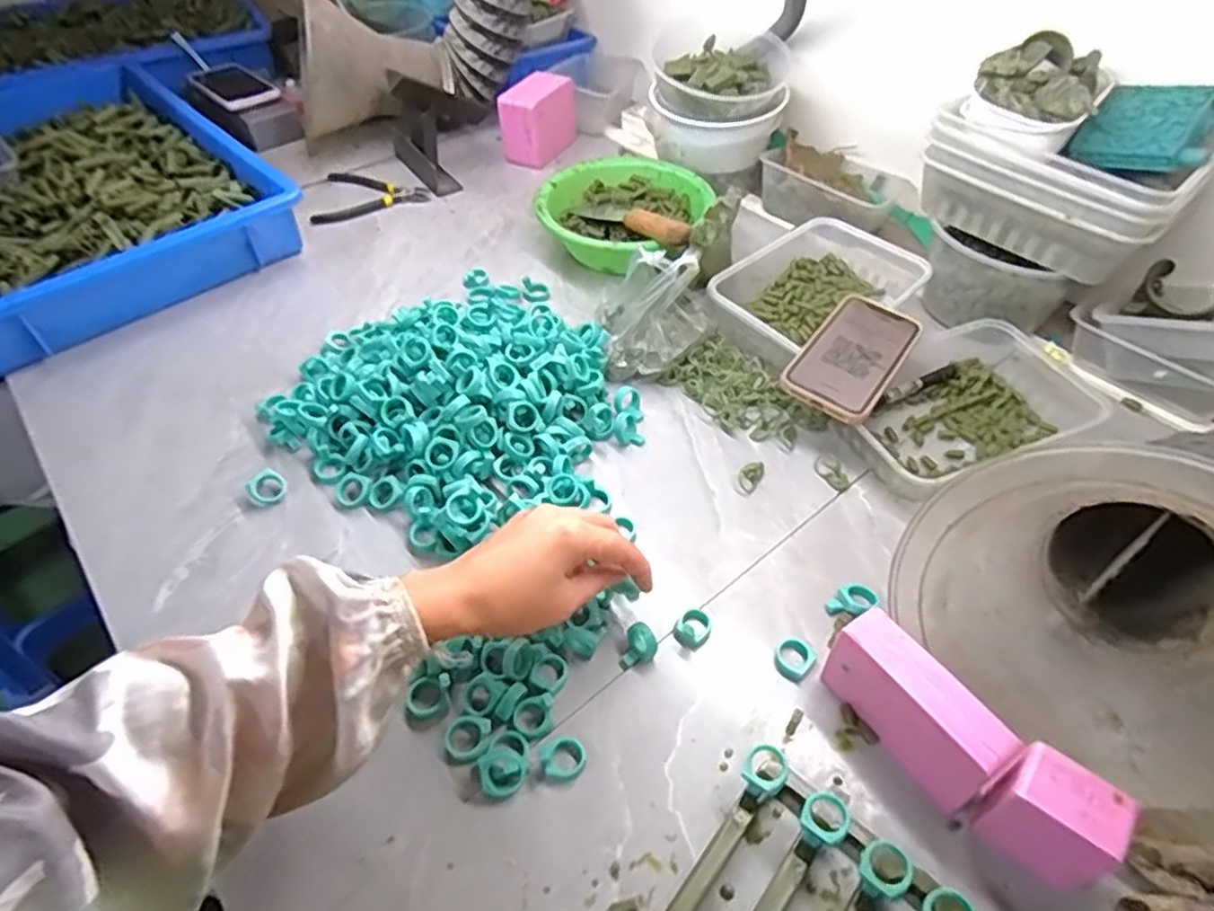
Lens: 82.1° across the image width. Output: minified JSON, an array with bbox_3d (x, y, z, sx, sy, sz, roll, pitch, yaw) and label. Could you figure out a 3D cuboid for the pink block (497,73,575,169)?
[{"bbox_3d":[-0.099,-0.474,0.991,0.073,0.093,0.115,18,50,15],"label":"pink block"}]

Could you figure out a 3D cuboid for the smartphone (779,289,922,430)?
[{"bbox_3d":[0.224,-0.093,0.624,0.079,0.014,0.160,29,54,24],"label":"smartphone"}]

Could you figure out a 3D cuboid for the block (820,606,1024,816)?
[{"bbox_3d":[0.189,0.157,0.433,0.034,0.070,0.107,-27,54,-23],"label":"block"}]

